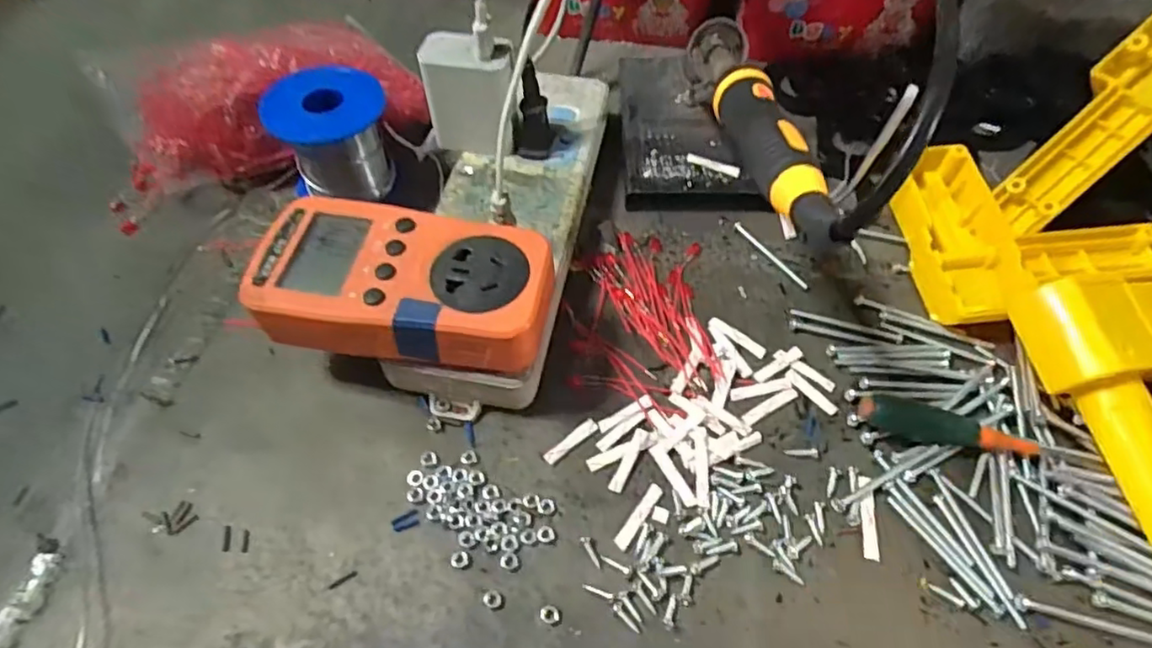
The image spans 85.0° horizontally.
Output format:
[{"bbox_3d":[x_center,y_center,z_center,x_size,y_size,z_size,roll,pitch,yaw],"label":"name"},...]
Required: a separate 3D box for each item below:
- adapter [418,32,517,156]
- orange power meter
[{"bbox_3d":[-0.057,-0.126,0.345,0.047,0.054,0.031,1,56,0],"label":"adapter"},{"bbox_3d":[-0.074,-0.019,0.279,0.123,0.032,0.066,5,56,3],"label":"orange power meter"}]

